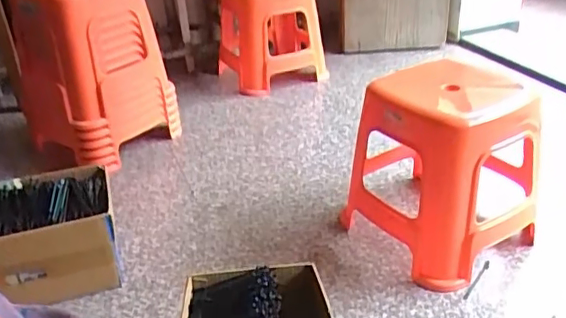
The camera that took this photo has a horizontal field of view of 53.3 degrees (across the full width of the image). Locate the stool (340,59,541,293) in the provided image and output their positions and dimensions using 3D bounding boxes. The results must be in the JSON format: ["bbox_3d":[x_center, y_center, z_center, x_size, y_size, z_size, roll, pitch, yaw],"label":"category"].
[{"bbox_3d":[0.320,0.013,1.131,0.304,0.325,0.300,-20,32,-28],"label":"stool"}]

